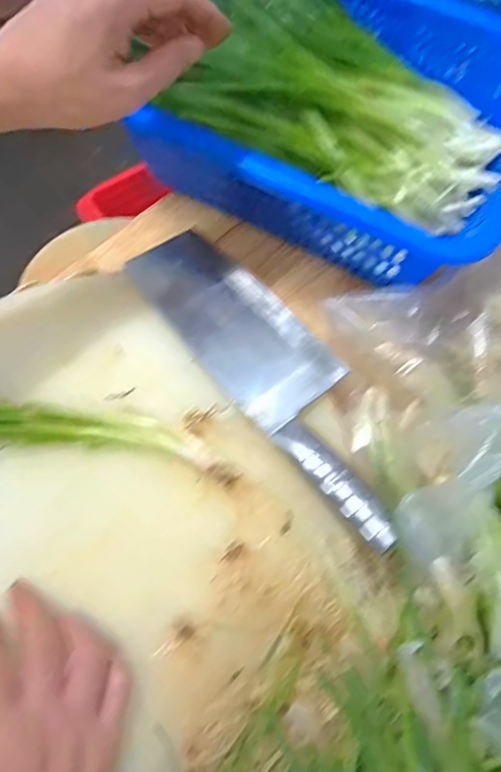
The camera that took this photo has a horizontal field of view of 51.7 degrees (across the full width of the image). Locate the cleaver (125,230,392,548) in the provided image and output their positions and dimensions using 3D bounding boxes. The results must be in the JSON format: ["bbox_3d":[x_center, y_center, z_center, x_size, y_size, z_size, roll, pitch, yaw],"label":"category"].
[{"bbox_3d":[0.019,-0.021,0.410,0.091,0.032,0.302,-35,71,-16],"label":"cleaver"}]

